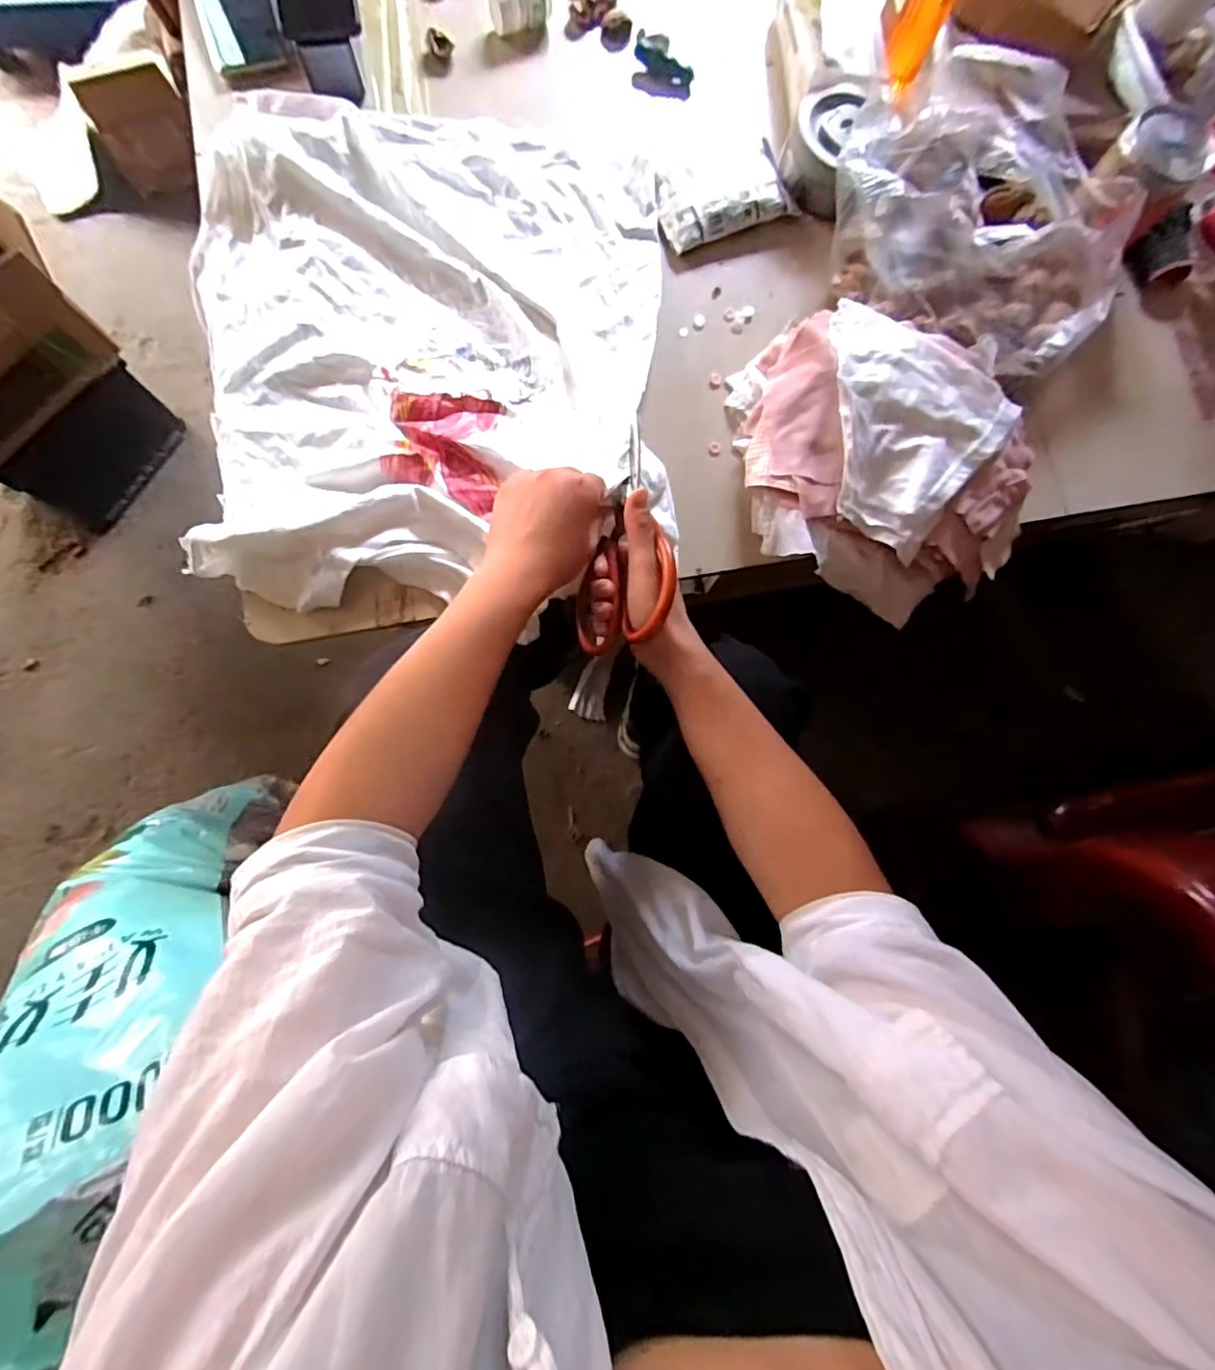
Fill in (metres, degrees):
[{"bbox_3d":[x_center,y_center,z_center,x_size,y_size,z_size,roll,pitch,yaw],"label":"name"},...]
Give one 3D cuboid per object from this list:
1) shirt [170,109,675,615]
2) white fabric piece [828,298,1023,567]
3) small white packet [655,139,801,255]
[{"bbox_3d":[-0.156,-0.325,0.520,0.419,0.071,0.468,-6,82,-5],"label":"shirt"},{"bbox_3d":[0.251,-0.237,0.526,0.188,0.043,0.174,37,81,2],"label":"white fabric piece"},{"bbox_3d":[0.117,-0.503,0.598,0.142,0.021,0.088,-25,84,-7],"label":"small white packet"}]

